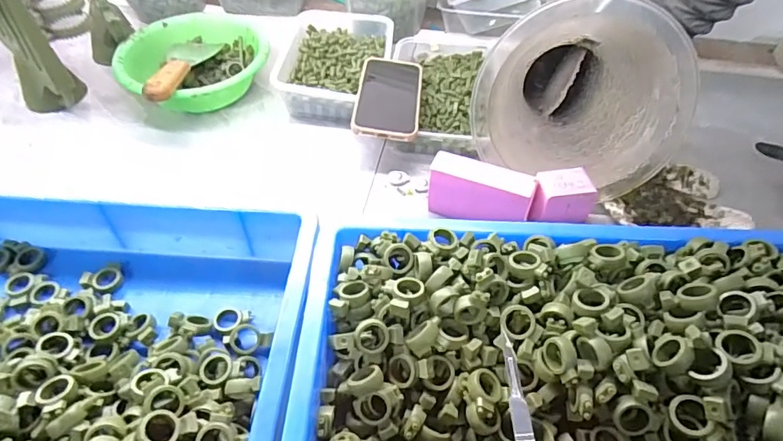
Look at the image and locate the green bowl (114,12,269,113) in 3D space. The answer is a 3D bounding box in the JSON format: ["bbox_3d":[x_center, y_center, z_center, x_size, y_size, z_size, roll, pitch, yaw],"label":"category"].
[{"bbox_3d":[-0.281,-0.216,0.685,0.183,0.064,0.178,0,50,0],"label":"green bowl"}]

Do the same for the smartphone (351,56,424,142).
[{"bbox_3d":[-0.002,-0.162,0.614,0.079,0.015,0.173,8,48,-2],"label":"smartphone"}]

